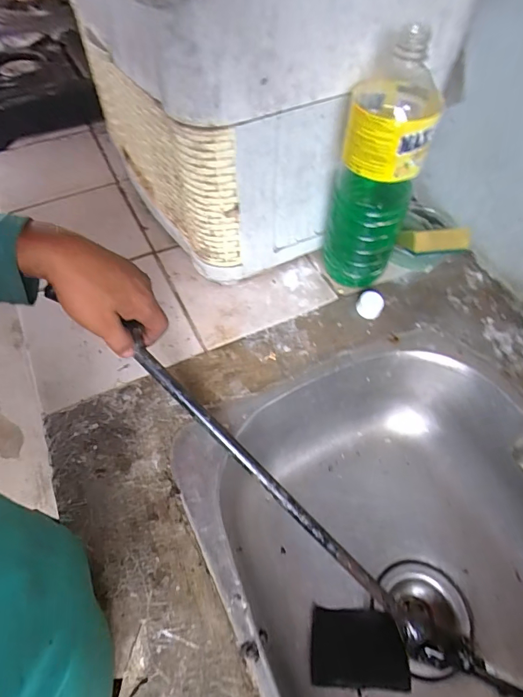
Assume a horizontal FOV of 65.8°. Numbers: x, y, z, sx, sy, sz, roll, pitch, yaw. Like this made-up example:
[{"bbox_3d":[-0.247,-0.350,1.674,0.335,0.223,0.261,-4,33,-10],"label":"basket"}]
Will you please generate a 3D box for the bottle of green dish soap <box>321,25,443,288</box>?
[{"bbox_3d":[0.131,-0.195,0.478,0.088,0.282,0.093,9,56,6],"label":"bottle of green dish soap"}]

